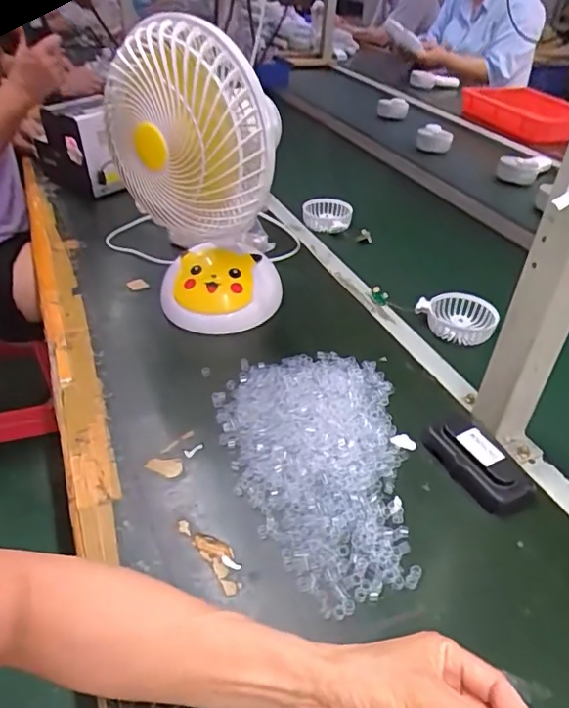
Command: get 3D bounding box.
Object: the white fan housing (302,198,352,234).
[{"bbox_3d":[0.077,-0.254,1.003,0.088,0.030,0.092,0,39,0],"label":"white fan housing"}]

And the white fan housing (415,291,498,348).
[{"bbox_3d":[0.239,-0.054,0.755,0.103,0.030,0.085,18,42,21],"label":"white fan housing"}]

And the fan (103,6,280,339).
[{"bbox_3d":[-0.096,-0.182,0.627,0.175,0.331,0.160,-5,39,-6],"label":"fan"}]

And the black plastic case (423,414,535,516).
[{"bbox_3d":[0.179,0.101,0.509,0.049,0.033,0.098,-21,43,-24],"label":"black plastic case"}]

